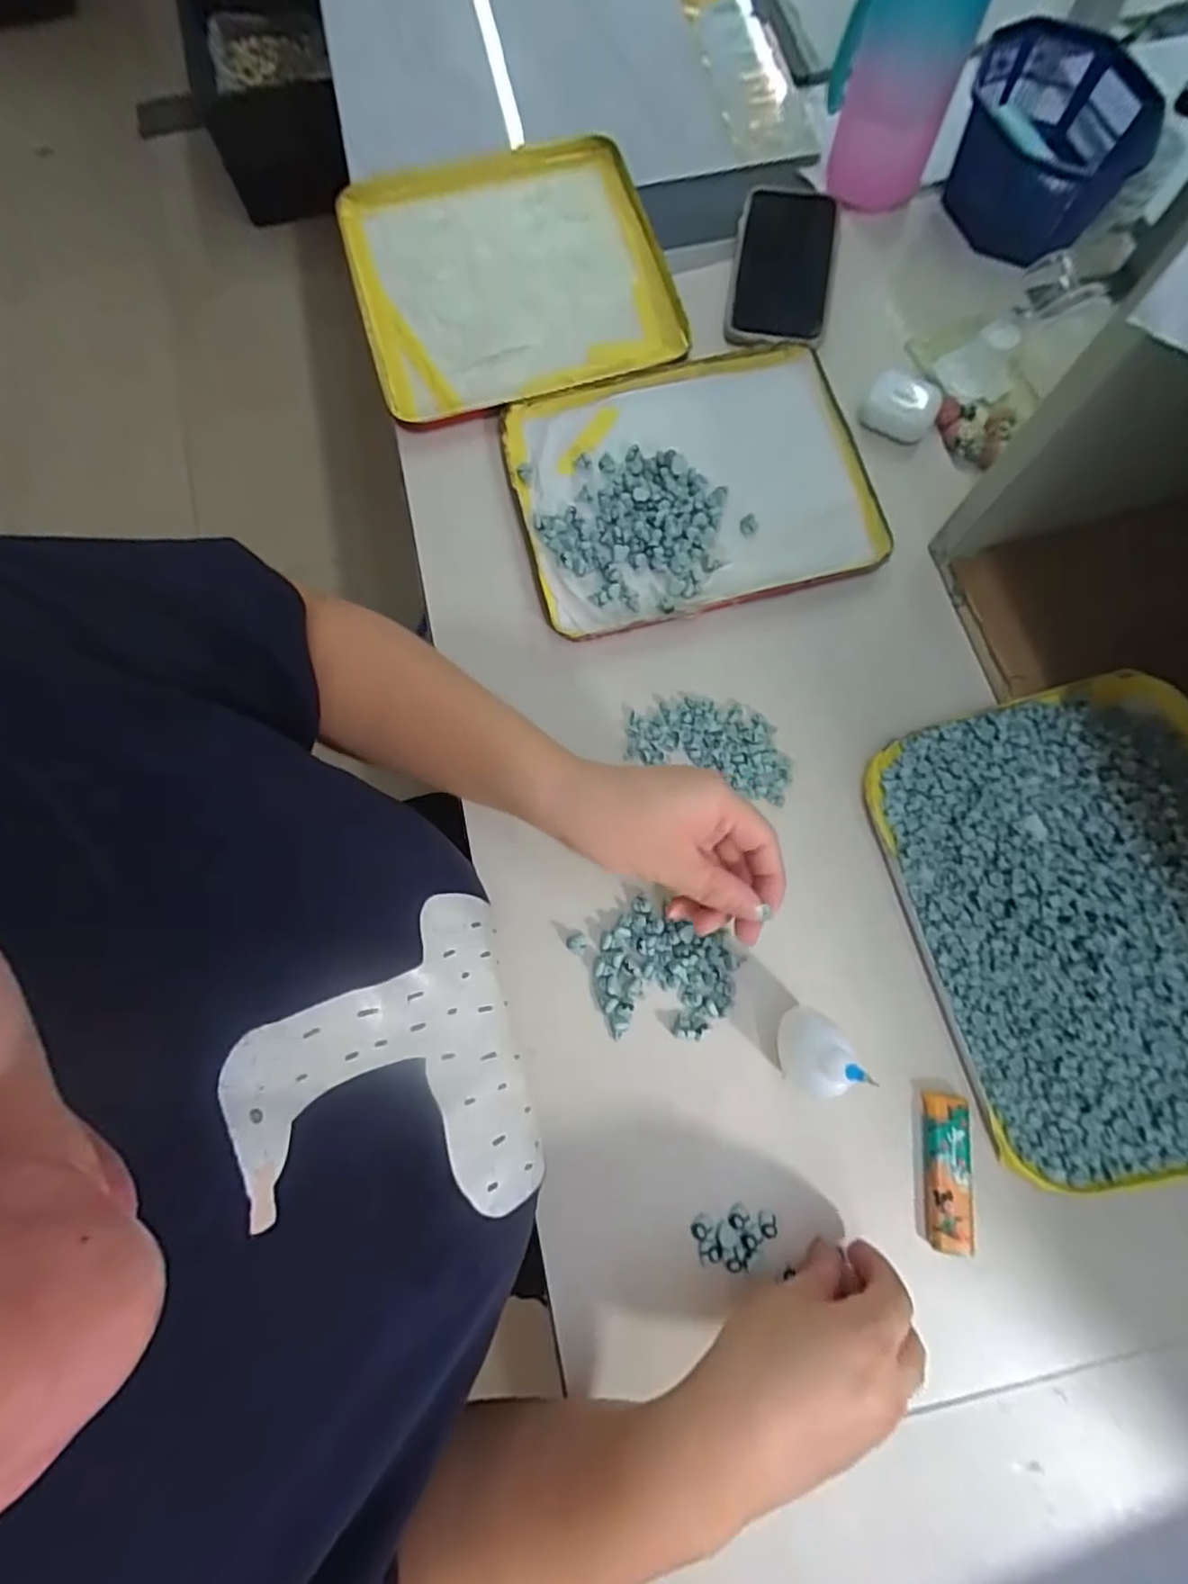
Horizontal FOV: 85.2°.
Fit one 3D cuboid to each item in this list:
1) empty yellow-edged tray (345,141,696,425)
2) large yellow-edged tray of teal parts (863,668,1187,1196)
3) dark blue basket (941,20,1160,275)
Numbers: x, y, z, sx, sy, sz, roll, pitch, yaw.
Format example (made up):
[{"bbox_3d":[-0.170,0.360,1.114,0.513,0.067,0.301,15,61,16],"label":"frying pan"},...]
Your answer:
[{"bbox_3d":[-0.069,-0.423,0.530,0.242,0.032,0.264,-17,77,1],"label":"empty yellow-edged tray"},{"bbox_3d":[0.300,0.074,0.380,0.202,0.034,0.271,-17,77,1],"label":"large yellow-edged tray of teal parts"},{"bbox_3d":[0.365,-0.524,0.529,0.133,0.081,0.174,21,81,9],"label":"dark blue basket"}]

